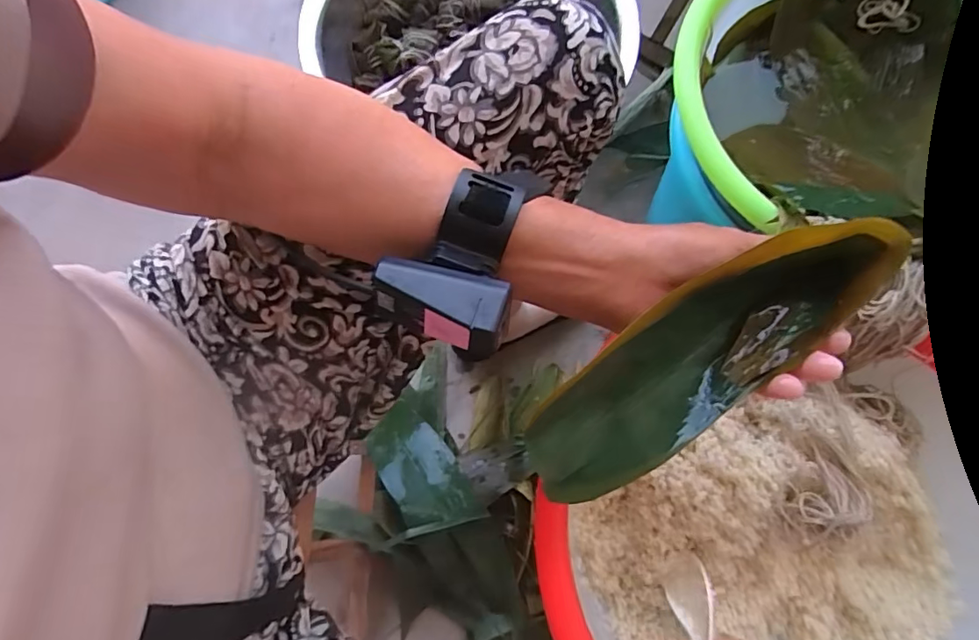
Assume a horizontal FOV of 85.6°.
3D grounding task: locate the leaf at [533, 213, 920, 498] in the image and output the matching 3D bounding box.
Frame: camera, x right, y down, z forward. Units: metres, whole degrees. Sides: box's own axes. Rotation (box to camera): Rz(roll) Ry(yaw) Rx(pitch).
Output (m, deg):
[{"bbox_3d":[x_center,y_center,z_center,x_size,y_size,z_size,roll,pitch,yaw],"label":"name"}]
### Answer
[{"bbox_3d":[0.126,0.016,0.293,0.237,0.057,0.064,-32,74,-9],"label":"leaf"}]

